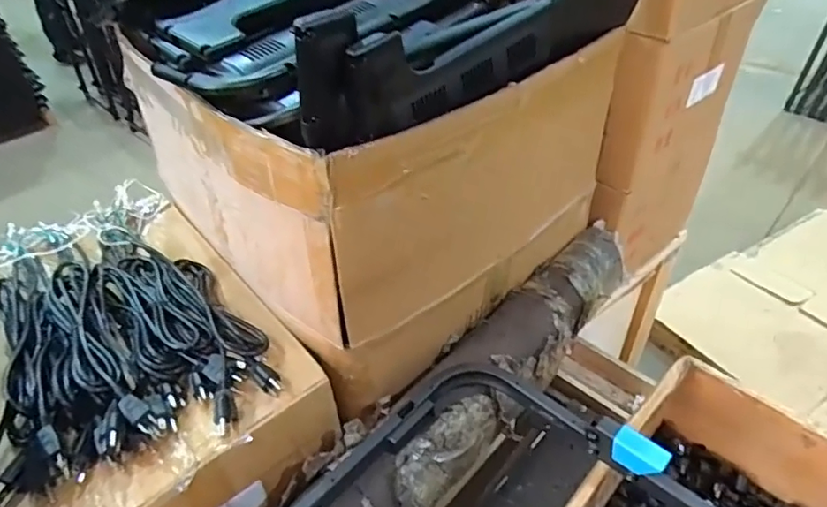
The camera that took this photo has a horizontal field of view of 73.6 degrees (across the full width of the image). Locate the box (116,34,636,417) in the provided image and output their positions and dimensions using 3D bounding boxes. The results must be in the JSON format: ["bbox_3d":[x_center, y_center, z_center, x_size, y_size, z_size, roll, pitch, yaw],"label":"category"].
[{"bbox_3d":[-0.053,-0.145,0.859,0.532,0.362,0.526,32,52,34],"label":"box"}]

